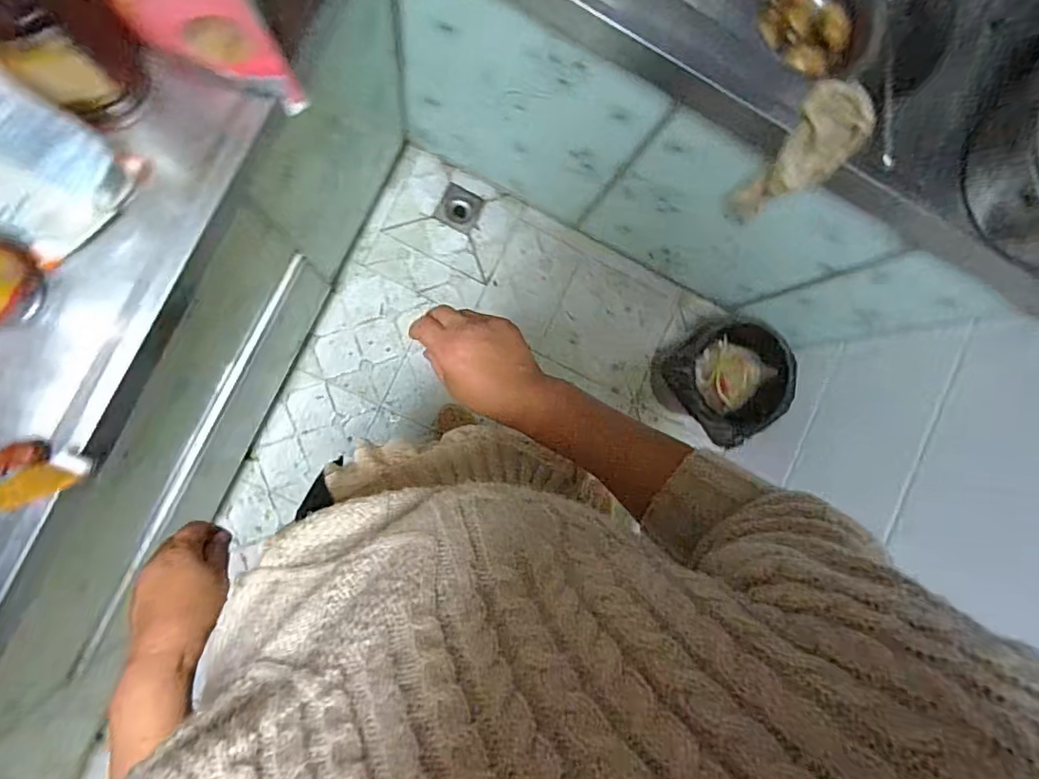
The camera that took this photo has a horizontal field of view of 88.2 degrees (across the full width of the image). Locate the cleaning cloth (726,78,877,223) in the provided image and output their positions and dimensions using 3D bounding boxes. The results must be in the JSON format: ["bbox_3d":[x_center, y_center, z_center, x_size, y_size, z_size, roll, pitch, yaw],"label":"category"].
[{"bbox_3d":[0.375,-0.312,0.728,0.085,0.193,0.084,34,55,-7],"label":"cleaning cloth"}]

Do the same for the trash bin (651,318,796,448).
[{"bbox_3d":[0.473,-0.024,1.319,0.270,0.259,0.271,0,89,-9],"label":"trash bin"}]

